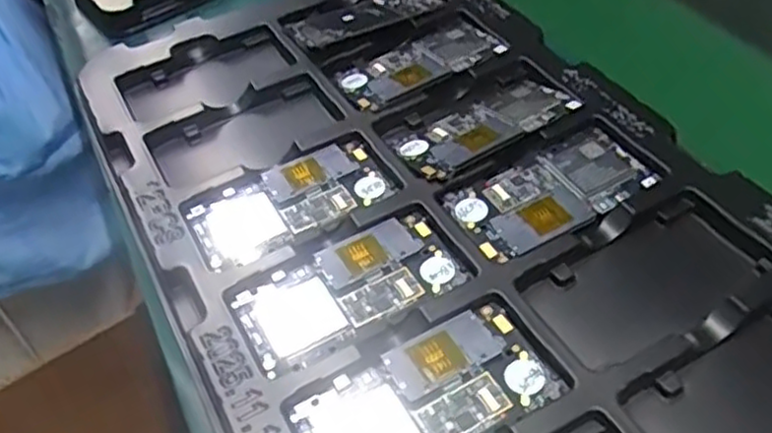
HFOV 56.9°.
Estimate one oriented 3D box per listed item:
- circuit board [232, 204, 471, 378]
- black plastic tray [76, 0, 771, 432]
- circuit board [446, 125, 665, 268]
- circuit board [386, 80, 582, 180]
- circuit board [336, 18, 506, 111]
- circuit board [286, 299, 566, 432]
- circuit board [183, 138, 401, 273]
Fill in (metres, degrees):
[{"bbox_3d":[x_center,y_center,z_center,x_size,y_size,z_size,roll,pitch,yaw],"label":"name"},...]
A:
[{"bbox_3d":[-0.020,0.041,0.413,0.129,0.007,0.066,-24,50,-17],"label":"circuit board"},{"bbox_3d":[0.028,-0.008,0.456,0.327,0.037,0.539,-23,50,-17],"label":"black plastic tray"},{"bbox_3d":[0.104,-0.015,0.448,0.123,0.009,0.064,-24,49,-17],"label":"circuit board"},{"bbox_3d":[0.067,-0.066,0.494,0.123,0.007,0.059,-27,50,-19],"label":"circuit board"},{"bbox_3d":[0.024,-0.119,0.544,0.120,0.007,0.061,-24,49,-17],"label":"circuit board"},{"bbox_3d":[0.021,0.094,0.361,0.128,0.007,0.068,-25,50,-17],"label":"circuit board"},{"bbox_3d":[-0.062,-0.011,0.467,0.129,0.006,0.069,-26,50,-18],"label":"circuit board"}]

